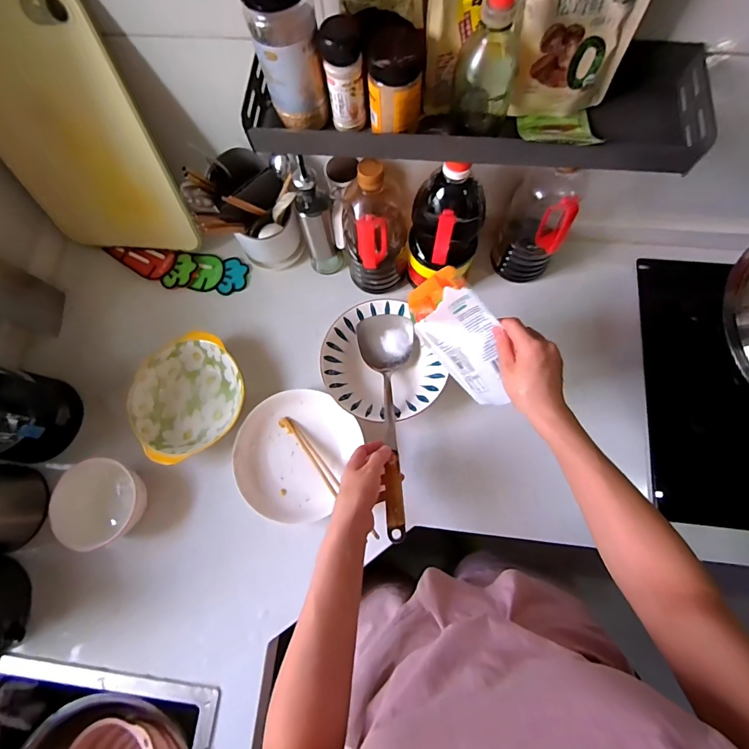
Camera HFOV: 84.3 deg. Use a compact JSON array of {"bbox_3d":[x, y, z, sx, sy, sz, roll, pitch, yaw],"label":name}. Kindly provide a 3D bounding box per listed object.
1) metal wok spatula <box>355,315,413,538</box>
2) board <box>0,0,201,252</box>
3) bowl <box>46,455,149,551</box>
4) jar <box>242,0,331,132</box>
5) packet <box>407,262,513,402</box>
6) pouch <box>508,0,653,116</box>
[{"bbox_3d":[0.031,0.060,0.618,0.090,0.050,0.345,-6,58,0],"label":"metal wok spatula"},{"bbox_3d":[-0.456,-0.349,0.620,0.273,0.381,0.021,3,58,7],"label":"board"},{"bbox_3d":[-0.424,0.207,0.654,0.128,0.080,0.124,-1,74,2],"label":"bowl"},{"bbox_3d":[-0.088,-0.333,0.424,0.063,0.145,0.053,-15,74,-2],"label":"jar"},{"bbox_3d":[0.120,-0.044,0.546,0.018,0.109,0.185,-39,97,-41],"label":"packet"},{"bbox_3d":[0.200,-0.350,0.406,0.127,0.162,0.062,-2,74,1],"label":"pouch"}]

